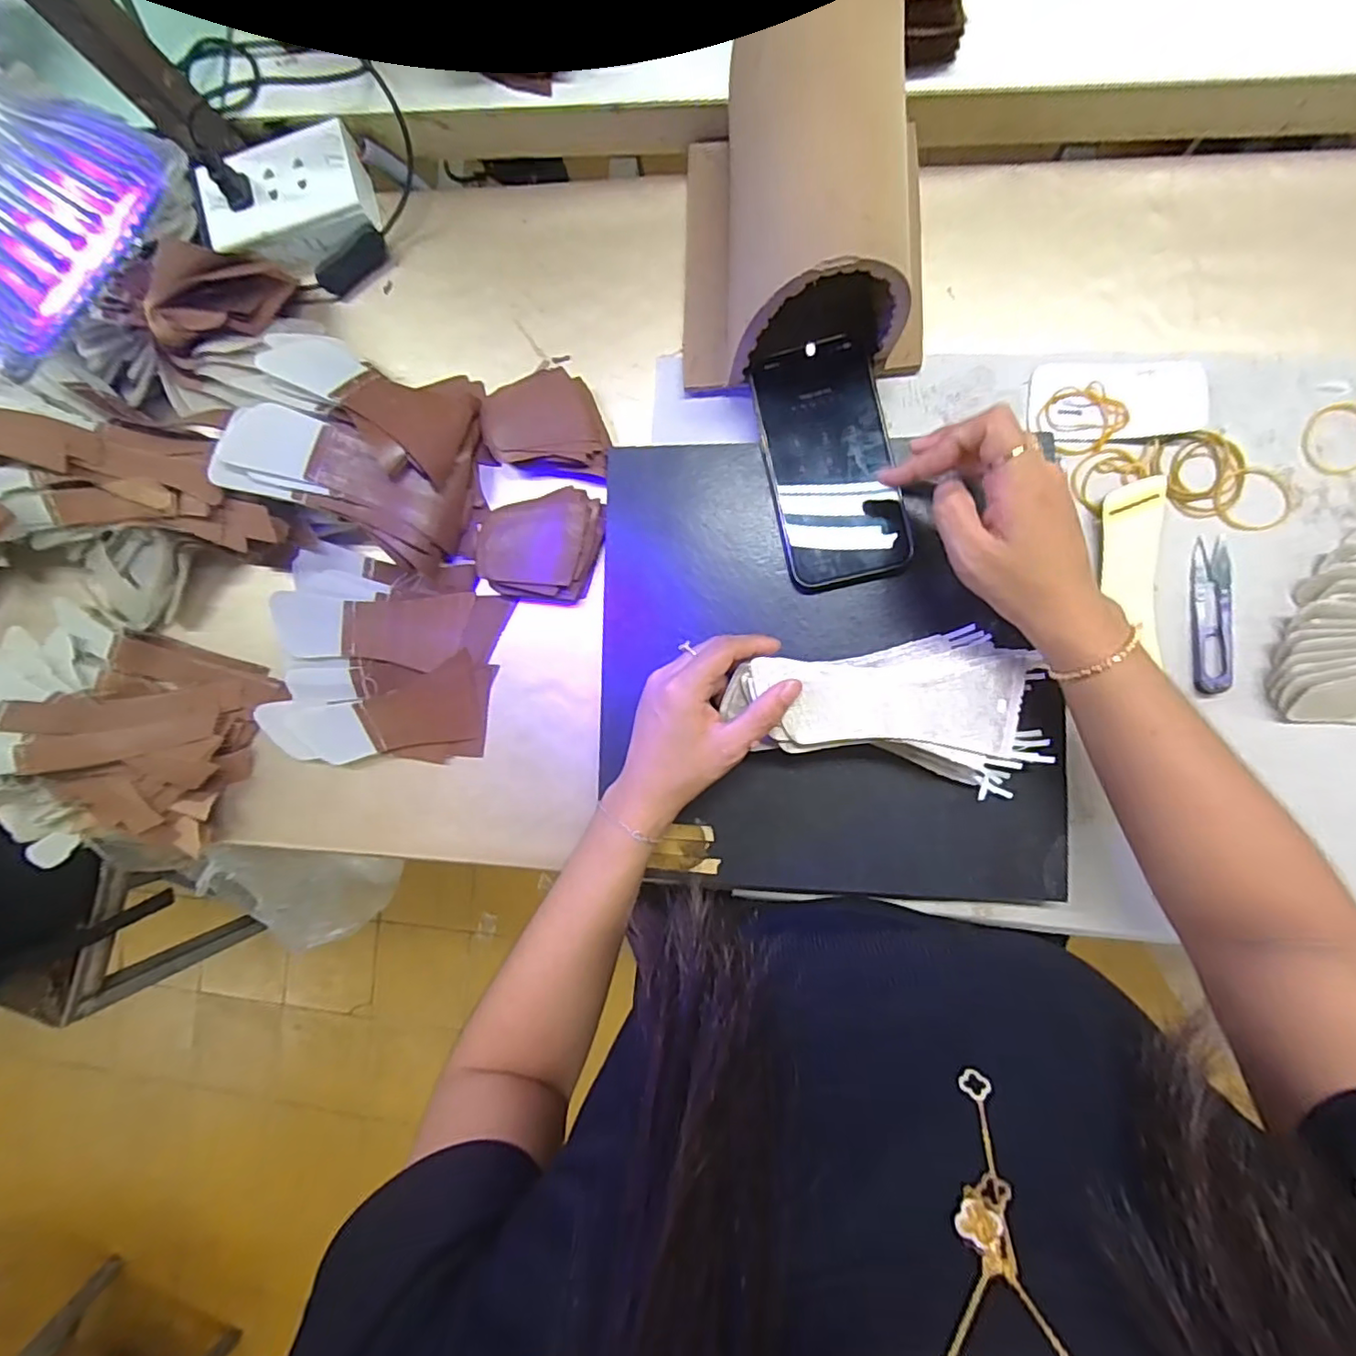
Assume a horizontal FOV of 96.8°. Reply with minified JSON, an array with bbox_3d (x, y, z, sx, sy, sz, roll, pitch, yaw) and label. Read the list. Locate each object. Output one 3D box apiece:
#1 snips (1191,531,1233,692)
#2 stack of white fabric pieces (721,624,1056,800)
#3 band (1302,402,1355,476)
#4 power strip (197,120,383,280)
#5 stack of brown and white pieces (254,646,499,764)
[{"bbox_3d":[0.350,-0.041,0.393,0.022,0.008,0.101,2,89,7],"label":"snips"},{"bbox_3d":[0.130,0.017,0.376,0.192,0.031,0.095,4,88,0],"label":"stack of white fabric pieces"},{"bbox_3d":[0.432,-0.156,0.391,0.044,0.004,0.049,0,89,7],"label":"band"},{"bbox_3d":[-0.301,-0.368,0.469,0.126,0.035,0.080,-22,86,6],"label":"power strip"},{"bbox_3d":[-0.228,0.025,0.459,0.169,0.028,0.078,-4,88,6],"label":"stack of brown and white pieces"}]

